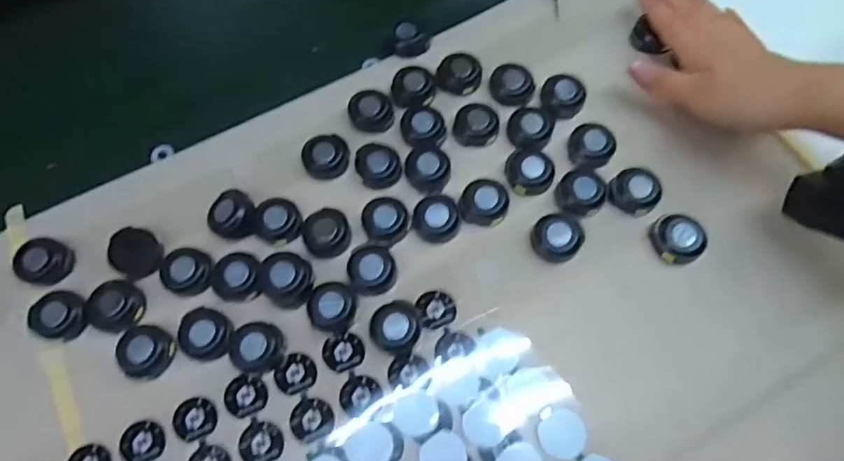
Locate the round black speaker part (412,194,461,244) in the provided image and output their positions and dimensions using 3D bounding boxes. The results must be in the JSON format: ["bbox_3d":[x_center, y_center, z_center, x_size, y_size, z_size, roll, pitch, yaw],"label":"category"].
[{"bbox_3d":[0.009,-0.007,0.332,0.028,0.012,0.026,0,68,1],"label":"round black speaker part"}]

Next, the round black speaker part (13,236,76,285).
[{"bbox_3d":[-0.228,0.018,0.323,0.033,0.010,0.027,15,69,7],"label":"round black speaker part"}]

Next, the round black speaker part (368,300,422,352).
[{"bbox_3d":[-0.015,0.054,0.306,0.027,0.014,0.026,0,68,1],"label":"round black speaker part"}]

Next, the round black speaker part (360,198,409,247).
[{"bbox_3d":[-0.022,-0.005,0.330,0.028,0.012,0.029,0,68,1],"label":"round black speaker part"}]

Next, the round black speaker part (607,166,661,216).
[{"bbox_3d":[0.133,-0.024,0.337,0.030,0.012,0.029,0,68,1],"label":"round black speaker part"}]

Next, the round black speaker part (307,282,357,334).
[{"bbox_3d":[-0.052,0.045,0.313,0.026,0.009,0.028,0,68,1],"label":"round black speaker part"}]

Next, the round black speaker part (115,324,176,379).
[{"bbox_3d":[-0.156,0.067,0.303,0.034,0.008,0.028,30,72,12],"label":"round black speaker part"}]

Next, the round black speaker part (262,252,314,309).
[{"bbox_3d":[-0.077,0.026,0.310,0.027,0.019,0.031,-12,69,-4],"label":"round black speaker part"}]

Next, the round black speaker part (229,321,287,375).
[{"bbox_3d":[-0.092,0.066,0.302,0.028,0.016,0.025,-14,69,-5],"label":"round black speaker part"}]

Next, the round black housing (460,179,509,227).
[{"bbox_3d":[0.039,-0.017,0.334,0.028,0.010,0.028,0,68,1],"label":"round black housing"}]

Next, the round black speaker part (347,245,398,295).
[{"bbox_3d":[-0.029,0.023,0.319,0.027,0.009,0.027,0,68,1],"label":"round black speaker part"}]

